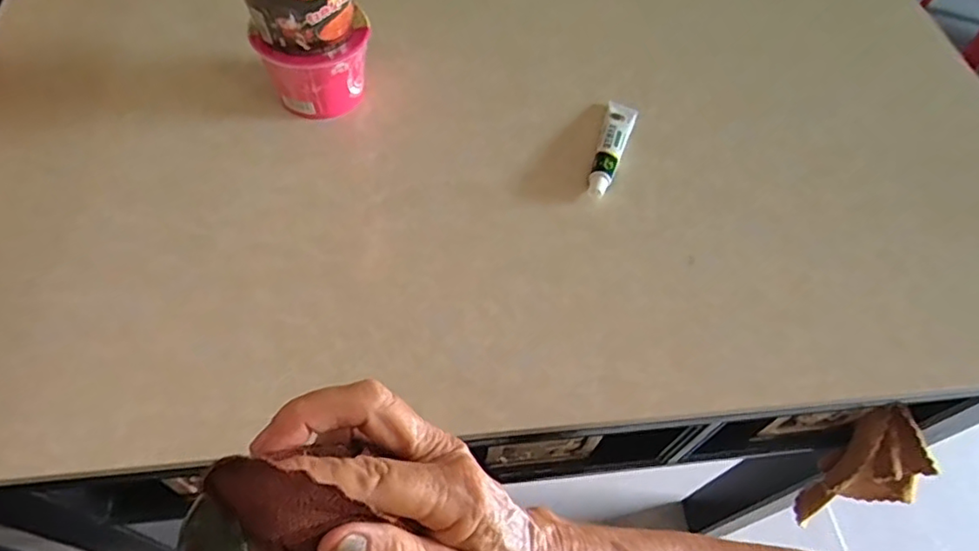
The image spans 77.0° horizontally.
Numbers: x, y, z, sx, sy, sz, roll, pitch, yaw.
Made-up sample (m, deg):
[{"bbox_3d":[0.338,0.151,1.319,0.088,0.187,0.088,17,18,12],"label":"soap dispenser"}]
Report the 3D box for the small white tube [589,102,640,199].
[{"bbox_3d":[0.109,-0.116,0.547,0.027,0.012,0.121,18,58,7],"label":"small white tube"}]

